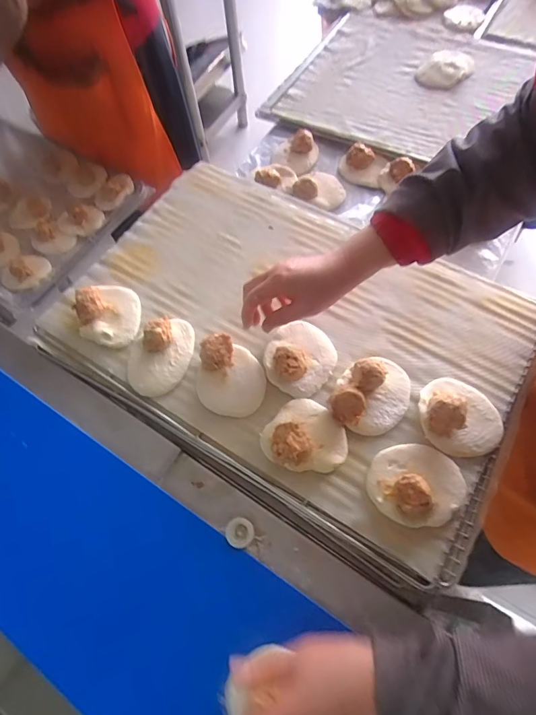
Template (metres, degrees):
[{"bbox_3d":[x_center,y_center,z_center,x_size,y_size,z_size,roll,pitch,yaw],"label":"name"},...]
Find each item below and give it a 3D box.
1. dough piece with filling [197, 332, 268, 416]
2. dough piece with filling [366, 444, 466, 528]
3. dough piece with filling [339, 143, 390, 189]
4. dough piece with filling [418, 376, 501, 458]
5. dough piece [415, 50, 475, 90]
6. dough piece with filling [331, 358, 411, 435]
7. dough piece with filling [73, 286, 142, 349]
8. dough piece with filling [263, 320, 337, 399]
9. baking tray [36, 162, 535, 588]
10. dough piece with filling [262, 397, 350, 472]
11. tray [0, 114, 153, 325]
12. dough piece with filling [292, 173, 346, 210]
[{"bbox_3d":[-0.049,0.020,0.517,0.082,0.035,0.101,-18,62,-7],"label":"dough piece with filling"},{"bbox_3d":[0.162,0.133,0.448,0.100,0.038,0.085,-6,61,0],"label":"dough piece with filling"},{"bbox_3d":[0.174,-0.351,0.756,0.076,0.033,0.063,15,65,11],"label":"dough piece with filling"},{"bbox_3d":[0.220,0.060,0.477,0.087,0.039,0.091,-1,62,3],"label":"dough piece with filling"},{"bbox_3d":[0.364,-0.585,0.845,0.091,0.014,0.129,32,69,18],"label":"dough piece"},{"bbox_3d":[0.127,0.037,0.495,0.083,0.038,0.106,23,65,15],"label":"dough piece with filling"},{"bbox_3d":[-0.221,-0.063,0.575,0.090,0.036,0.102,-36,65,-15],"label":"dough piece with filling"},{"bbox_3d":[0.039,-0.005,0.524,0.087,0.030,0.095,-1,62,3],"label":"dough piece with filling"},{"bbox_3d":[0.026,-0.060,0.567,0.604,0.045,0.420,27,67,17],"label":"baking tray"},{"bbox_3d":[0.045,0.087,0.475,0.090,0.035,0.085,-1,62,3],"label":"dough piece with filling"},{"bbox_3d":[-0.644,-0.376,0.966,0.646,0.074,0.412,30,69,14],"label":"tray"},{"bbox_3d":[0.092,-0.305,0.735,0.090,0.036,0.086,5,63,6],"label":"dough piece with filling"}]

